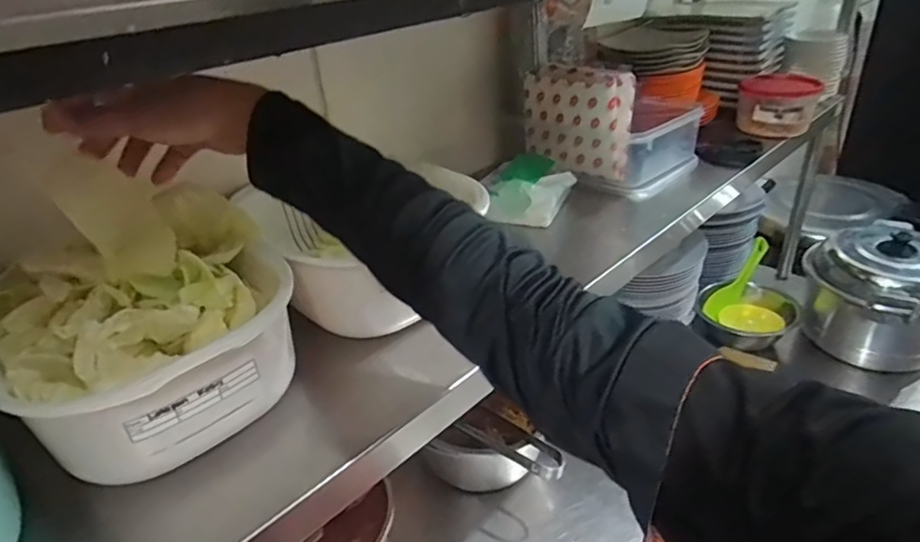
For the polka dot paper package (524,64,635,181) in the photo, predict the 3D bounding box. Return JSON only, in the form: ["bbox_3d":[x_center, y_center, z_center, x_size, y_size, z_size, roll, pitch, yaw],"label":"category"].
[{"bbox_3d":[0.148,-0.193,0.708,0.045,0.124,0.147,-27,38,-33],"label":"polka dot paper package"}]

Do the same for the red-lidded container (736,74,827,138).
[{"bbox_3d":[0.457,-0.240,0.815,0.098,0.077,0.084,13,35,26],"label":"red-lidded container"}]

